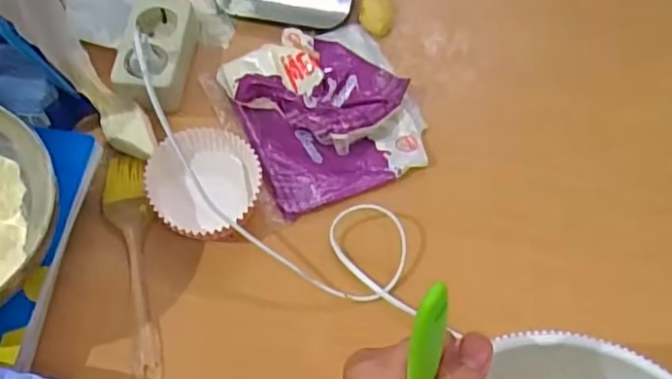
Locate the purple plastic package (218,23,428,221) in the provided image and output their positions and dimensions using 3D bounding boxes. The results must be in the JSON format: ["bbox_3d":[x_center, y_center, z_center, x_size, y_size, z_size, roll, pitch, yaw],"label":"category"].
[{"bbox_3d":[-0.006,-0.079,0.577,0.154,0.044,0.165,-23,65,-14],"label":"purple plastic package"}]

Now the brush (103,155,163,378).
[{"bbox_3d":[-0.161,0.060,0.520,0.036,0.013,0.203,-13,63,-9],"label":"brush"}]

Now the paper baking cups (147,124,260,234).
[{"bbox_3d":[-0.111,-0.009,0.538,0.090,0.032,0.082,1,62,-2],"label":"paper baking cups"}]

